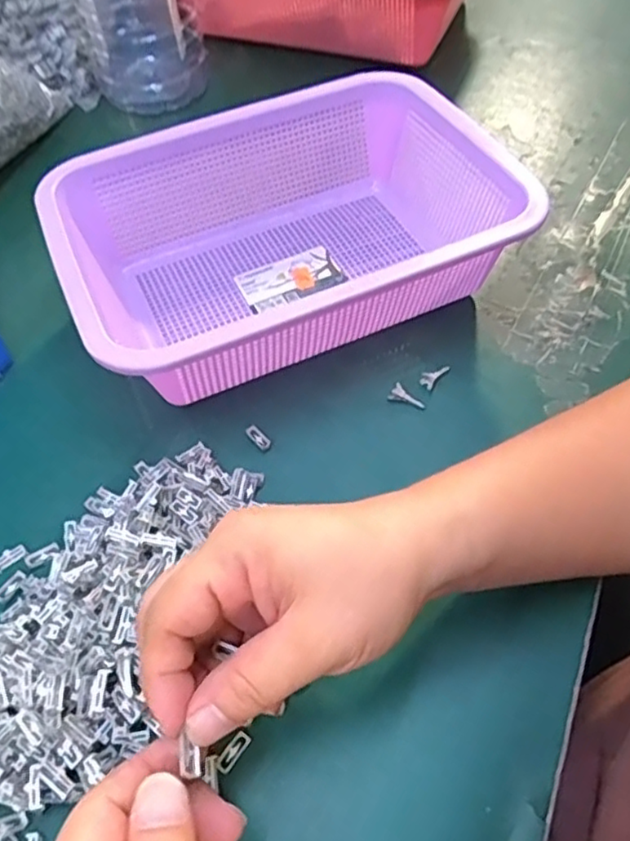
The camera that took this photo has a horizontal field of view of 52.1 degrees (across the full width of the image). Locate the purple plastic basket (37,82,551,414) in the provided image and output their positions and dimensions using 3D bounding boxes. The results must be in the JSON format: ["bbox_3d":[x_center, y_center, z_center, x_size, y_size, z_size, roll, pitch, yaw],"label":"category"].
[{"bbox_3d":[-0.021,-0.116,0.406,0.264,0.077,0.195,-21,56,-14],"label":"purple plastic basket"}]

